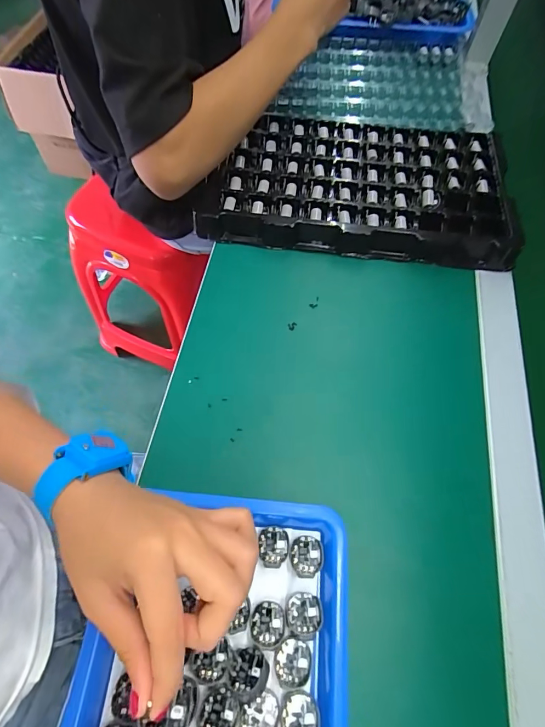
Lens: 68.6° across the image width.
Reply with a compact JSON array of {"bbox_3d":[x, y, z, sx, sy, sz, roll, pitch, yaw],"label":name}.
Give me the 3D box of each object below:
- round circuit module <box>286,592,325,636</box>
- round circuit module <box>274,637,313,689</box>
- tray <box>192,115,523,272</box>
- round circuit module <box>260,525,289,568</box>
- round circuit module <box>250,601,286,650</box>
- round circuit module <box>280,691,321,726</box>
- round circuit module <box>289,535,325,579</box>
[{"bbox_3d":[0.023,0.180,0.288,0.025,0.013,0.025,0,63,0],"label":"round circuit module"},{"bbox_3d":[0.014,0.205,0.273,0.024,0.004,0.026,0,63,0],"label":"round circuit module"},{"bbox_3d":[0.104,-0.221,0.489,0.350,0.032,0.206,7,63,3],"label":"tray"},{"bbox_3d":[0.001,0.143,0.310,0.022,0.008,0.029,-1,63,-1],"label":"round circuit module"},{"bbox_3d":[-0.003,0.185,0.283,0.024,0.004,0.028,-2,63,-1],"label":"round circuit module"},{"bbox_3d":[0.018,0.231,0.259,0.025,0.005,0.028,-5,63,-3],"label":"round circuit module"},{"bbox_3d":[0.026,0.148,0.306,0.025,0.009,0.029,-2,63,-1],"label":"round circuit module"}]

